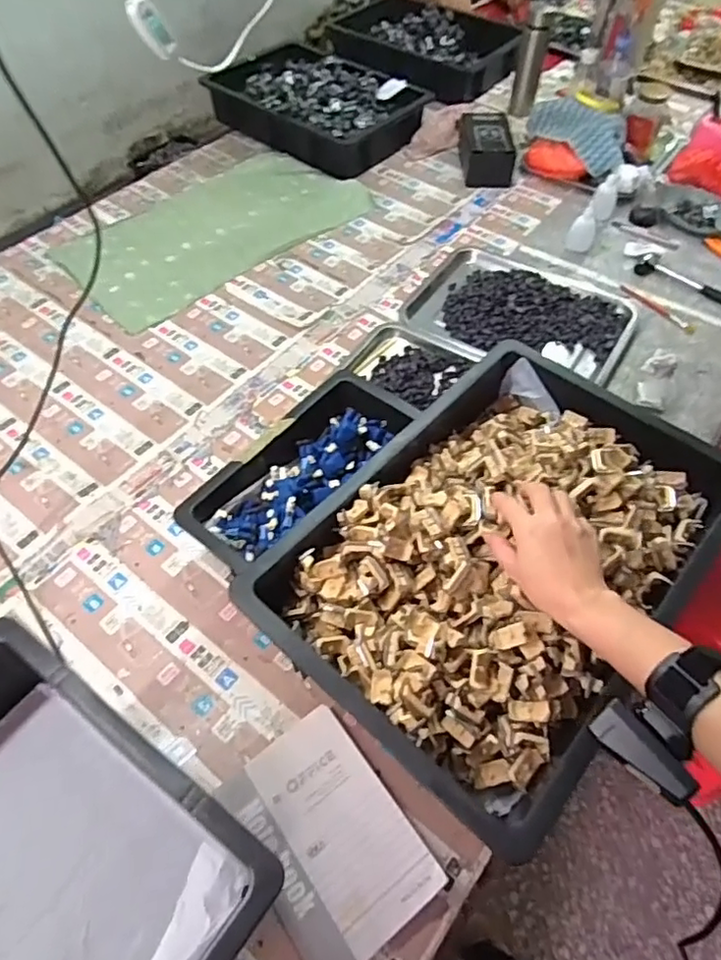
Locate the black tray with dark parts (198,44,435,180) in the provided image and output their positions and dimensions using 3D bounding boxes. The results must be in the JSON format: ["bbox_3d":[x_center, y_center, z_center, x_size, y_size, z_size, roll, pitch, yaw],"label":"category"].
[{"bbox_3d":[-0.121,-0.865,1.376,0.479,0.105,0.315,33,60,20],"label":"black tray with dark parts"}]

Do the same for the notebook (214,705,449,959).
[{"bbox_3d":[-0.033,0.338,0.567,0.137,0.008,0.195,-35,60,-13],"label":"notebook"}]

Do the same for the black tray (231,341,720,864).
[{"bbox_3d":[0.146,0.058,0.589,0.315,0.081,0.465,35,61,22],"label":"black tray"}]

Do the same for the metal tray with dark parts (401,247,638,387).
[{"bbox_3d":[0.282,-0.300,1.051,0.364,0.024,0.289,26,58,17],"label":"metal tray with dark parts"}]

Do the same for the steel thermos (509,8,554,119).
[{"bbox_3d":[0.401,-0.982,1.405,0.062,0.200,0.063,11,55,7],"label":"steel thermos"}]

